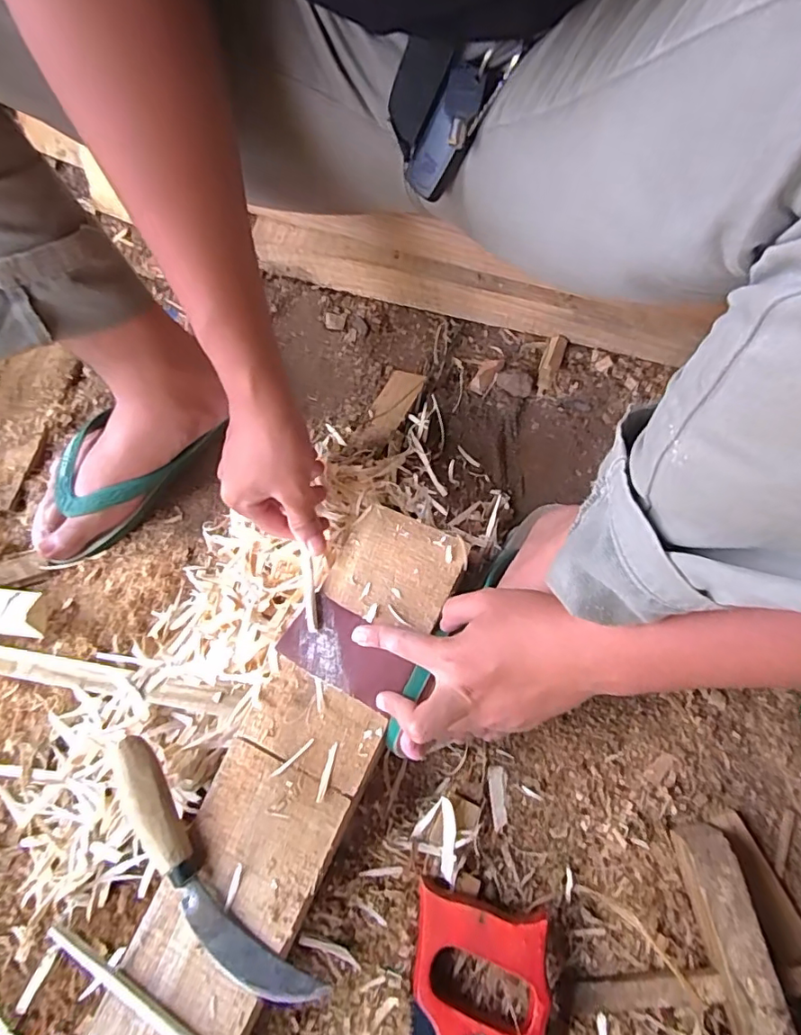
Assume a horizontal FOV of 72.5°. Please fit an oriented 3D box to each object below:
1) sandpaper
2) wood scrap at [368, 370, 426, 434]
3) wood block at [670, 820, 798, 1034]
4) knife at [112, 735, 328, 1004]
[{"bbox_3d":[-0.040,0.102,0.411,0.096,0.006,0.054,30,68,17],"label":"sandpaper"},{"bbox_3d":[-0.006,-0.117,0.543,0.041,0.005,0.078,14,61,23],"label":"wood scrap"},{"bbox_3d":[0.224,0.307,0.352,0.029,0.047,0.183,-8,68,-2],"label":"wood block"},{"bbox_3d":[-0.132,0.230,0.353,0.038,0.024,0.203,-42,76,-16],"label":"knife"}]

